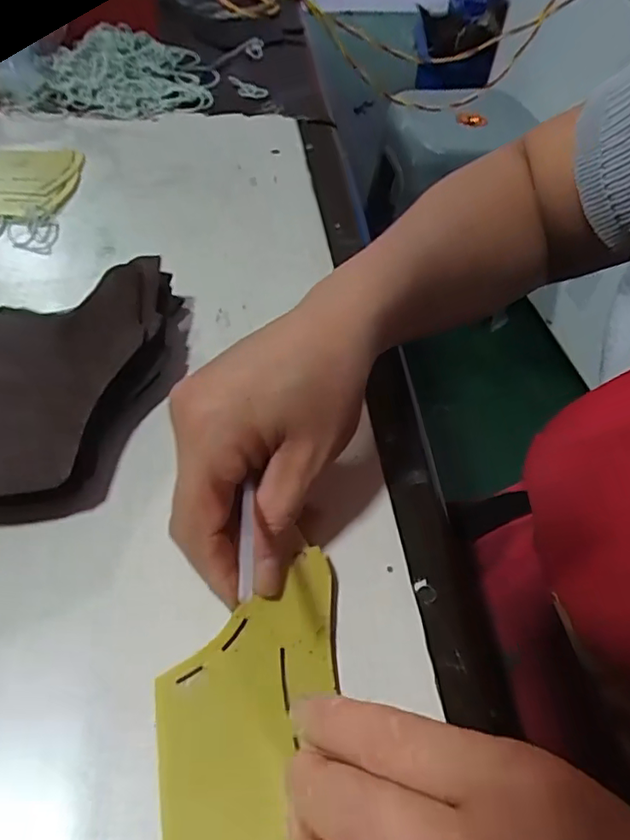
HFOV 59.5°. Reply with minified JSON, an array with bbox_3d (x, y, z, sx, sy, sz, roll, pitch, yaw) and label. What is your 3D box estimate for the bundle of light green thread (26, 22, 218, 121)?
[{"bbox_3d":[-0.180,-0.340,0.524,0.156,0.031,0.166,-3,51,-7],"label":"bundle of light green thread"}]

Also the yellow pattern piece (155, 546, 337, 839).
[{"bbox_3d":[-0.024,0.109,0.205,0.064,0.004,0.117,3,57,-7],"label":"yellow pattern piece"}]

